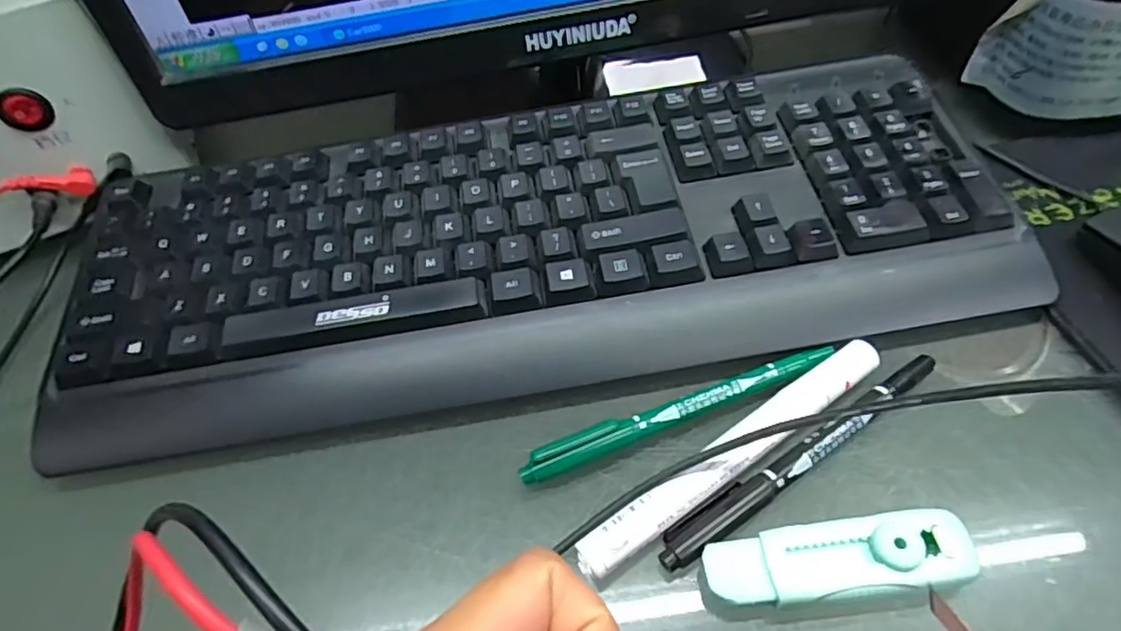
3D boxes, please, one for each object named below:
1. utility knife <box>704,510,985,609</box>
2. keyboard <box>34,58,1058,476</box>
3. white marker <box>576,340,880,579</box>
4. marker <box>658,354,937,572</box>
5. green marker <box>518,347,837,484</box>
[{"bbox_3d":[0.092,0.082,0.208,0.085,0.018,0.025,-7,52,1],"label":"utility knife"},{"bbox_3d":[-0.012,-0.036,0.293,0.425,0.029,0.150,-10,59,-3],"label":"keyboard"},{"bbox_3d":[0.069,0.052,0.235,0.144,0.013,0.017,-31,55,-17],"label":"white marker"},{"bbox_3d":[0.093,0.052,0.234,0.138,0.010,0.012,-29,54,-15],"label":"marker"},{"bbox_3d":[0.048,0.039,0.251,0.135,0.012,0.010,-19,52,-8],"label":"green marker"}]

